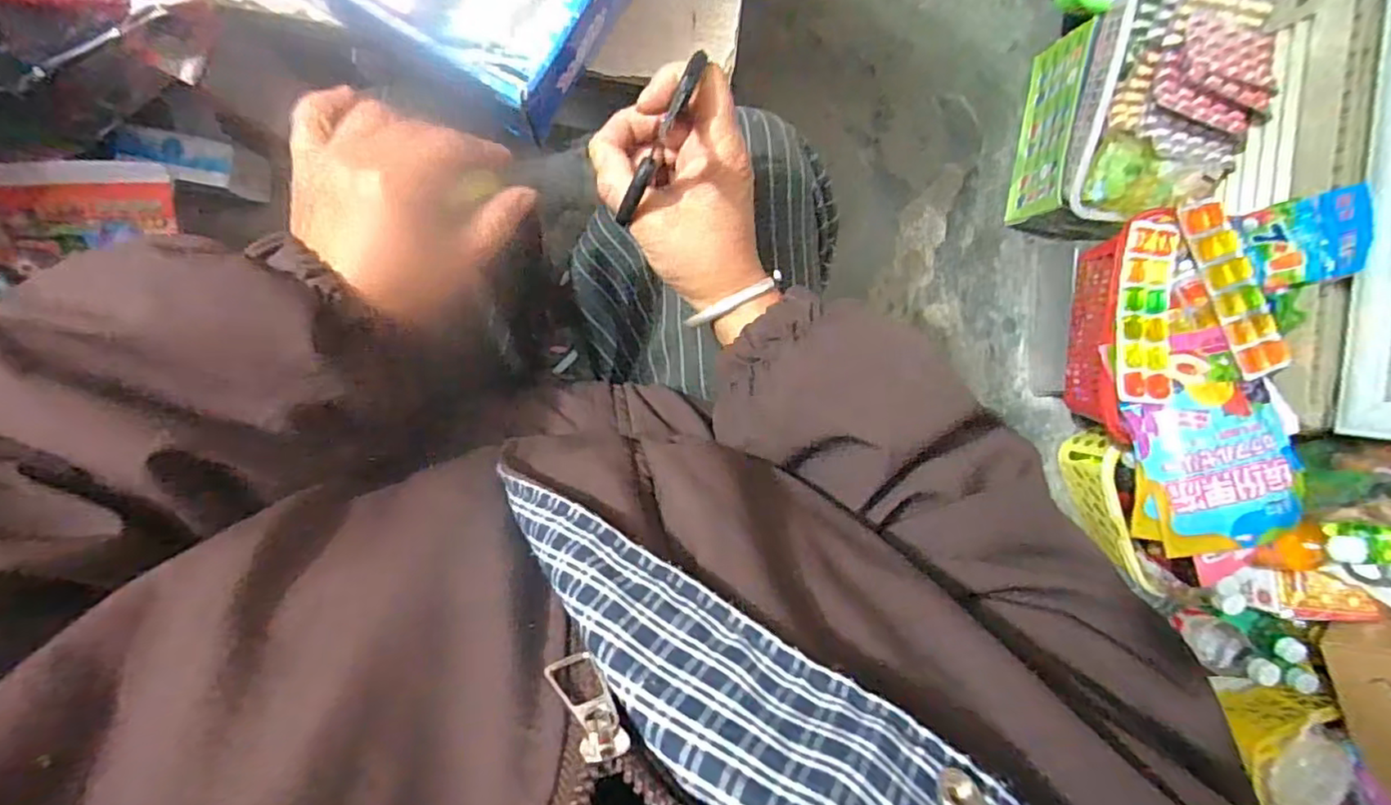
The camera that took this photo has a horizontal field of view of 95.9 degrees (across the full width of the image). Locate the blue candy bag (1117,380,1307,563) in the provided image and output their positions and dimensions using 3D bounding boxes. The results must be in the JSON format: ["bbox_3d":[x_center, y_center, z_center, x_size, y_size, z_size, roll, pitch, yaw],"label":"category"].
[{"bbox_3d":[0.585,0.075,0.706,0.159,0.035,0.173,-8,83,5],"label":"blue candy bag"}]

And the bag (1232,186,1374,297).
[{"bbox_3d":[0.671,-0.178,0.688,0.030,0.100,0.092,-22,96,-38],"label":"bag"}]

